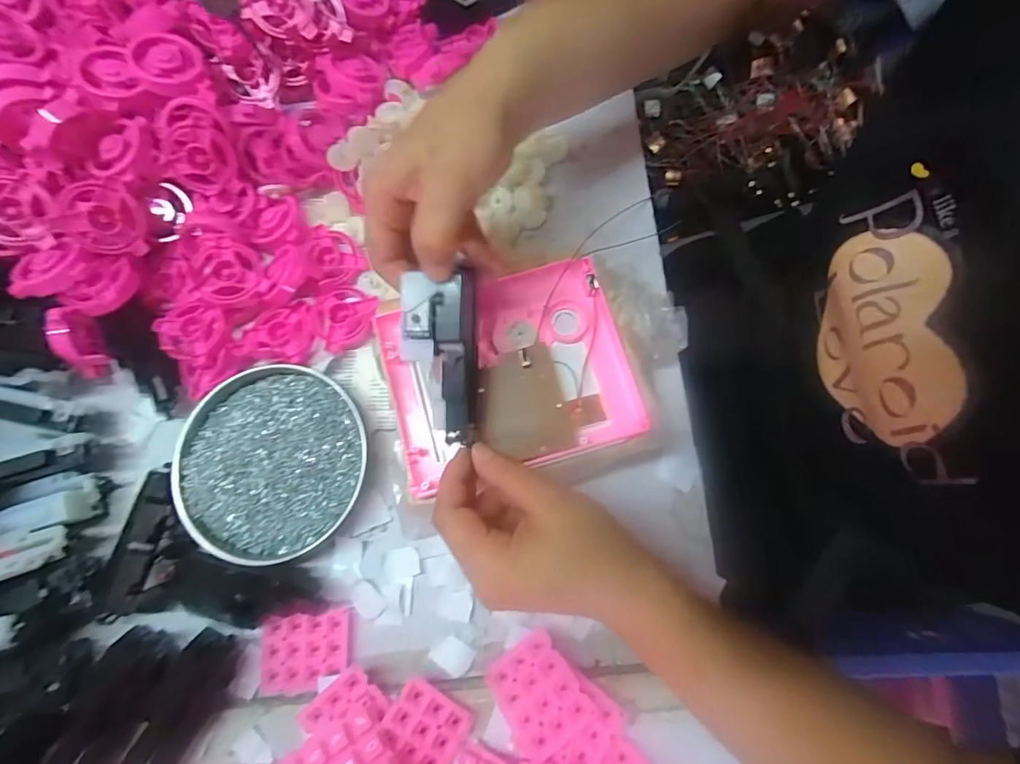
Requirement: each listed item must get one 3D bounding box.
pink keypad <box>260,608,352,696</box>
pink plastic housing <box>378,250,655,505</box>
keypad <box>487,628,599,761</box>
[{"bbox_3d":[-0.141,0.185,0.322,0.060,0.010,0.047,-4,78,1],"label":"pink keypad"},{"bbox_3d":[-0.001,-0.005,0.339,0.164,0.041,0.132,-15,78,-2],"label":"pink plastic housing"},{"bbox_3d":[0.017,0.197,0.296,0.050,0.007,0.061,-38,60,-2],"label":"keypad"}]

